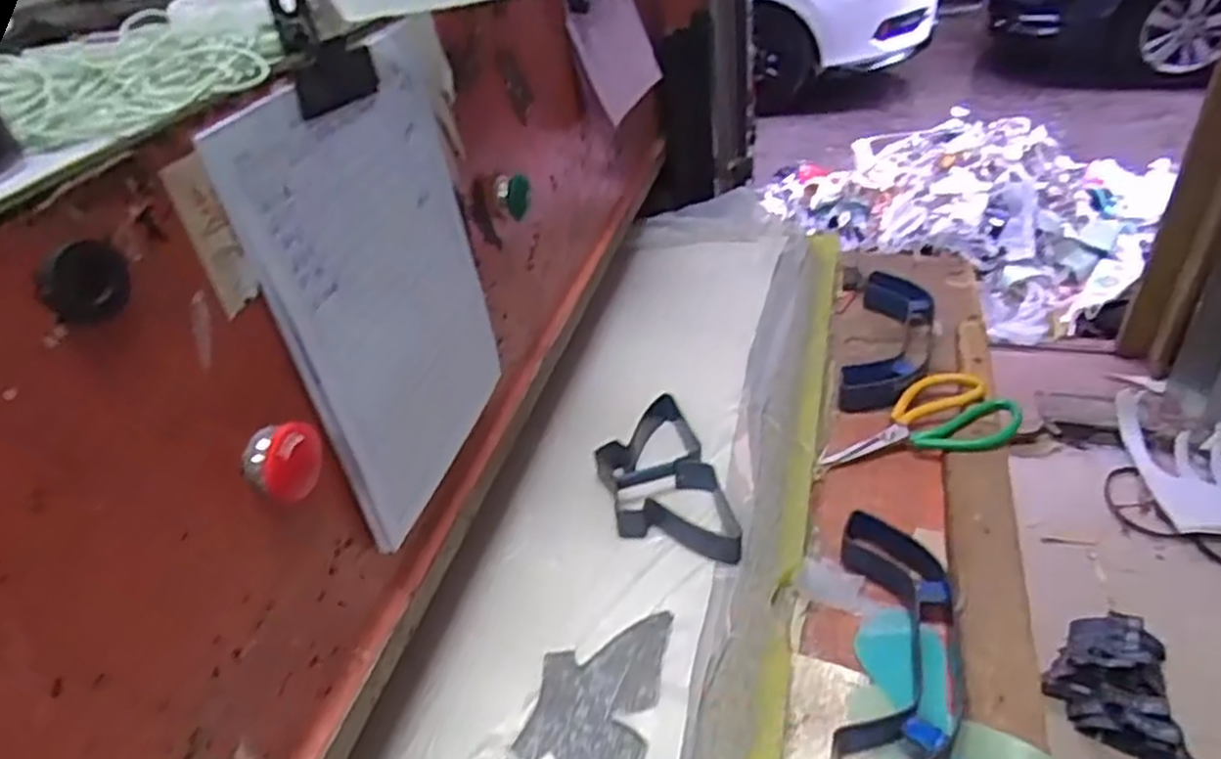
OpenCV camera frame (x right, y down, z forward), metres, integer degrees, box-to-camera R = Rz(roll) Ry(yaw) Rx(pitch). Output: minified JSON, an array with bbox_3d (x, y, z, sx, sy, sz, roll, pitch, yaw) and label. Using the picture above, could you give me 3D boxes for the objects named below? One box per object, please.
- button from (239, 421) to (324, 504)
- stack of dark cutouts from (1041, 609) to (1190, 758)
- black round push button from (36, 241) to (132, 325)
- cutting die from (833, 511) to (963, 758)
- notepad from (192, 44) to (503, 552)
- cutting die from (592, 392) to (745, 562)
[{"bbox_3d":[-0.165,0.041,0.390,0.018,0.037,0.038,11,40,24],"label":"button"},{"bbox_3d":[0.972,0.570,1.453,0.249,0.068,0.269,18,43,31],"label":"stack of dark cutouts"},{"bbox_3d":[-0.197,-0.036,0.288,0.004,0.030,0.034,7,39,20],"label":"black round push button"},{"bbox_3d":[0.209,0.199,0.556,0.084,0.032,0.222,6,39,15],"label":"cutting die"},{"bbox_3d":[-0.132,-0.056,0.475,0.007,0.253,0.188,1,36,18],"label":"notepad"},{"bbox_3d":[0.044,0.093,0.688,0.096,0.035,0.194,-11,38,-6],"label":"cutting die"}]

